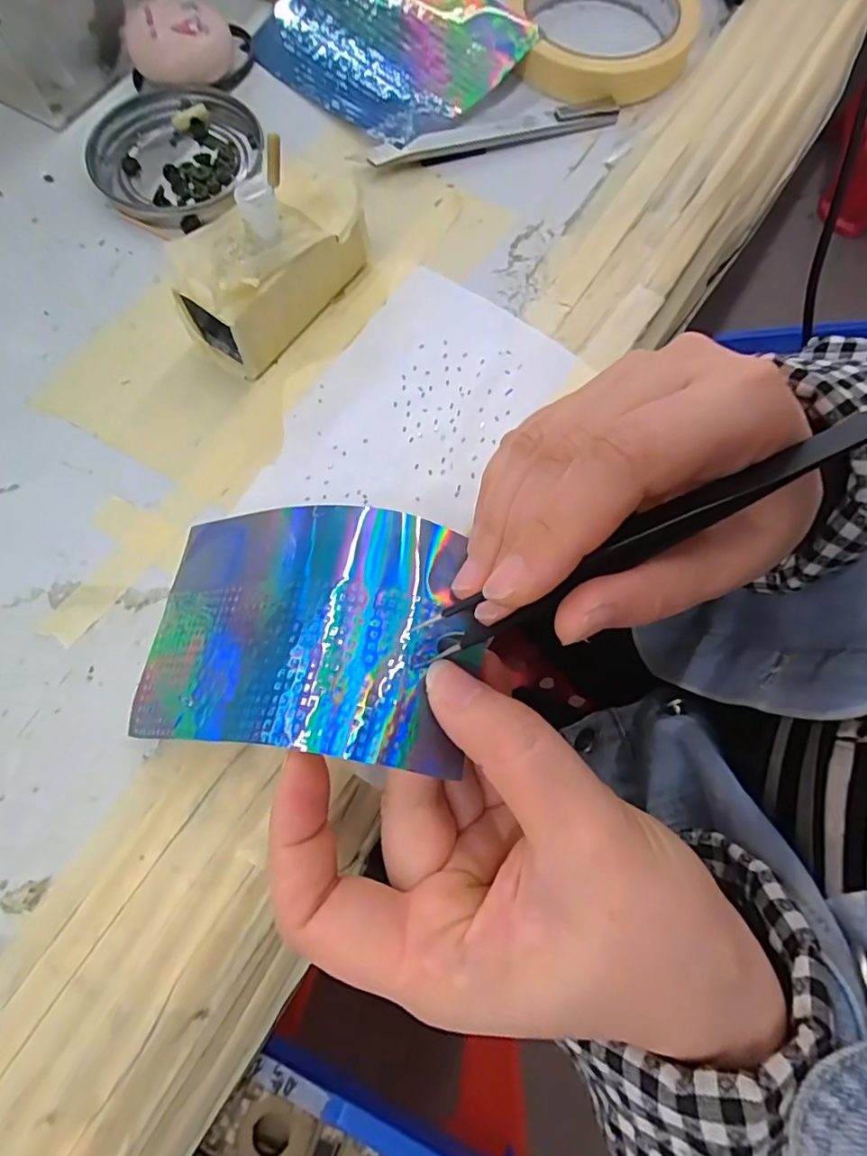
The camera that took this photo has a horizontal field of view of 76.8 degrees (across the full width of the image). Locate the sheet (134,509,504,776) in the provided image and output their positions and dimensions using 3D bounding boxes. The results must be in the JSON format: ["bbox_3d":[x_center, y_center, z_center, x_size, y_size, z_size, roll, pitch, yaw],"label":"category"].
[{"bbox_3d":[-0.044,0.013,0.166,0.112,0.013,0.074,0,64,20],"label":"sheet"}]

